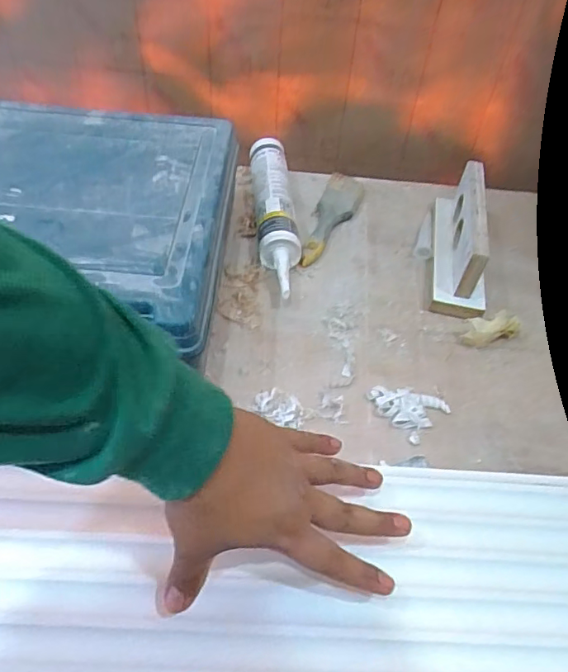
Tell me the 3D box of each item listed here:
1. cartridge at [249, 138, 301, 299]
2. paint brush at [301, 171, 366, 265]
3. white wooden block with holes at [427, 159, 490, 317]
[{"bbox_3d":[-0.011,-0.151,0.652,0.046,0.050,0.264,-2,51,-8],"label":"cartridge"},{"bbox_3d":[0.061,-0.153,0.688,0.051,0.010,0.194,19,51,9],"label":"paint brush"},{"bbox_3d":[0.216,-0.122,0.629,0.055,0.090,0.212,12,50,4],"label":"white wooden block with holes"}]

